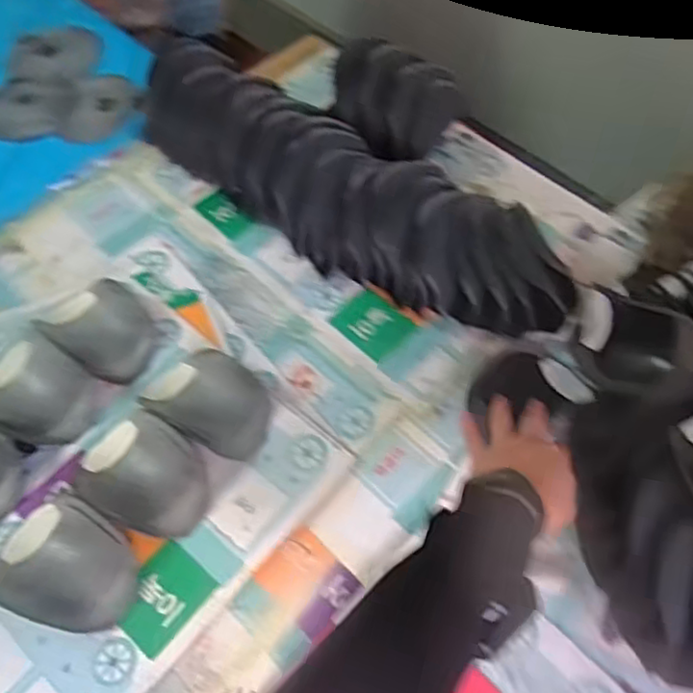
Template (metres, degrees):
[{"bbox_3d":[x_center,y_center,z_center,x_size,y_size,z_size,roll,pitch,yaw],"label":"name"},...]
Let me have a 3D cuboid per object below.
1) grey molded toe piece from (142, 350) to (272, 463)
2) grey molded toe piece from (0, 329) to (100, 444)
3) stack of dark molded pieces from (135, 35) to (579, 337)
[{"bbox_3d":[-0.145,0.051,0.698,0.141,0.042,0.109,17,60,11],"label":"grey molded toe piece"},{"bbox_3d":[-0.337,0.047,0.713,0.145,0.046,0.099,29,63,17],"label":"grey molded toe piece"},{"bbox_3d":[-0.013,-0.176,0.802,0.600,0.115,0.165,32,64,18],"label":"stack of dark molded pieces"}]

